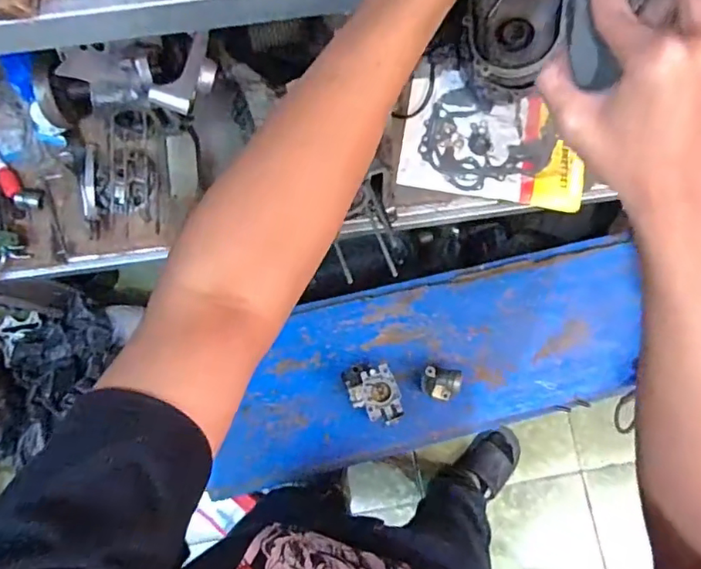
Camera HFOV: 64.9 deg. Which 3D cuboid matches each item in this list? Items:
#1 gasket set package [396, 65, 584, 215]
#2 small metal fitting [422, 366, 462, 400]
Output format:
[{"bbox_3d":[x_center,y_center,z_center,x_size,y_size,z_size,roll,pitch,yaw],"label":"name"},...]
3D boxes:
[{"bbox_3d":[0.254,-0.252,0.972,0.312,0.023,0.208,10,82,5],"label":"gasket set package"},{"bbox_3d":[0.146,0.161,0.894,0.059,0.052,0.051,10,79,1],"label":"small metal fitting"}]

